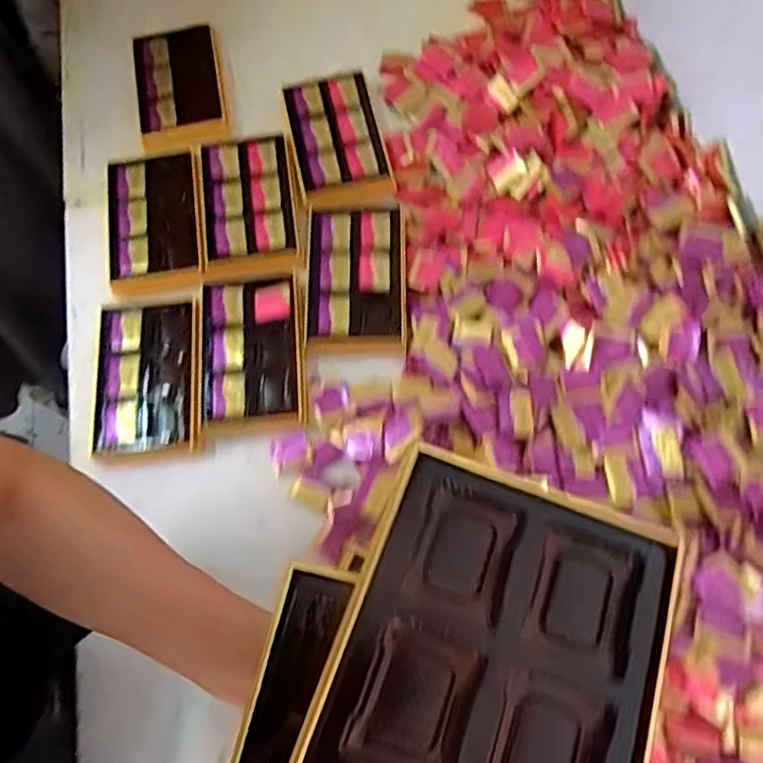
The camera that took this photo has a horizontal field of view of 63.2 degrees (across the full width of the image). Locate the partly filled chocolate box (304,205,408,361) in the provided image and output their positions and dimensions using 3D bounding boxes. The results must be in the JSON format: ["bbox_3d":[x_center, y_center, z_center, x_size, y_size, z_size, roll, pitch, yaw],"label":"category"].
[{"bbox_3d":[-0.028,-0.107,0.656,0.106,0.022,0.170,-1,71,2],"label":"partly filled chocolate box"}]

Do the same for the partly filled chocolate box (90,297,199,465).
[{"bbox_3d":[-0.241,-0.002,0.636,0.106,0.026,0.162,-6,71,1],"label":"partly filled chocolate box"}]

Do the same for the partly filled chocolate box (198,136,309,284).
[{"bbox_3d":[-0.149,-0.193,0.693,0.111,0.024,0.178,-9,71,-1],"label":"partly filled chocolate box"}]

